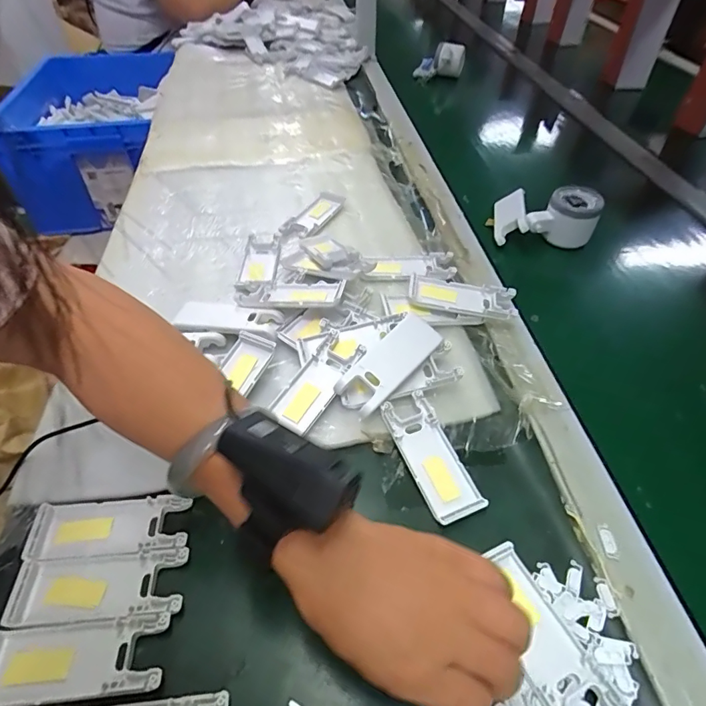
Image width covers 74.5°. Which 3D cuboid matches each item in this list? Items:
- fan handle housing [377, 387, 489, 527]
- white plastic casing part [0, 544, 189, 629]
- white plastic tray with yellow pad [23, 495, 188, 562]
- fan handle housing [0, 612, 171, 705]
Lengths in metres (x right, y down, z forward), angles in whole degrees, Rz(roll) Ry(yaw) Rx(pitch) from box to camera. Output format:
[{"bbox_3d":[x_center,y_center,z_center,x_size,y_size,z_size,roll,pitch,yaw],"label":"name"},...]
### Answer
[{"bbox_3d":[0.061,0.078,0.361,0.040,0.015,0.100,-18,50,-15],"label":"fan handle housing"},{"bbox_3d":[-0.163,0.151,0.302,0.103,0.014,0.041,-4,48,-3],"label":"white plastic casing part"},{"bbox_3d":[-0.169,0.122,0.327,0.103,0.009,0.037,-5,48,-4],"label":"white plastic tray with yellow pad"},{"bbox_3d":[-0.164,0.179,0.271,0.104,0.009,0.039,-5,48,-3],"label":"fan handle housing"}]

